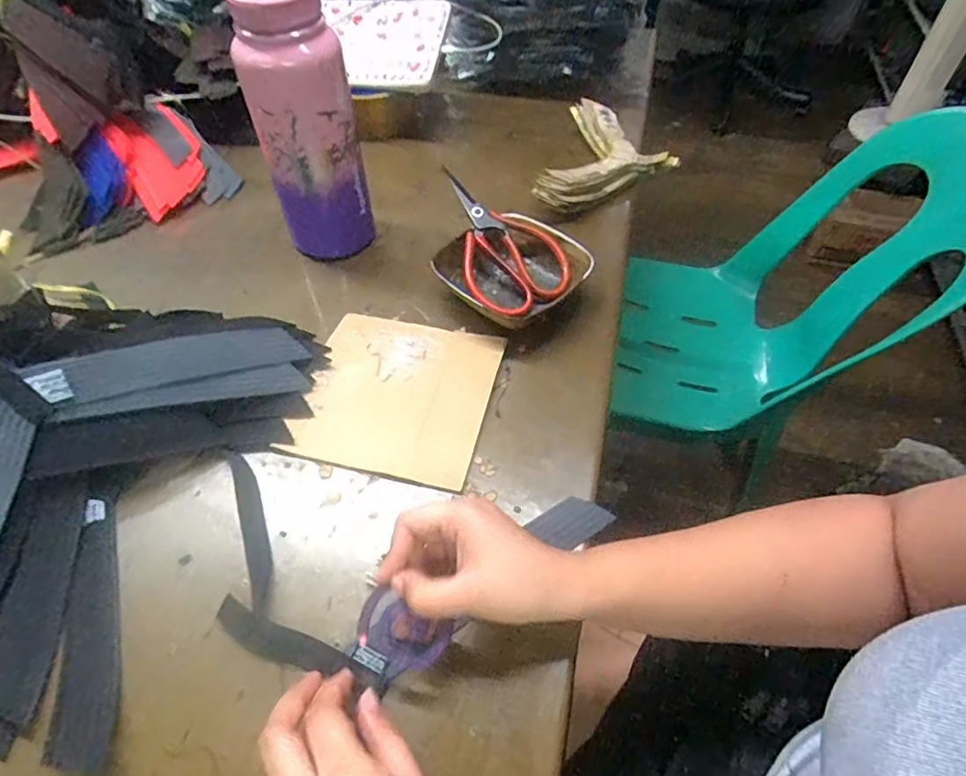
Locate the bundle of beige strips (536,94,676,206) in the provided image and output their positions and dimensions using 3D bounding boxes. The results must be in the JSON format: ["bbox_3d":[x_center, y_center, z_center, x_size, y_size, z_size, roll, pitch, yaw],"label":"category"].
[{"bbox_3d":[0.156,-0.277,0.659,0.139,0.033,0.216,13,53,11],"label":"bundle of beige strips"}]

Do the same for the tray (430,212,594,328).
[{"bbox_3d":[0.028,-0.111,0.530,0.130,0.041,0.113,-32,58,-22],"label":"tray"}]

